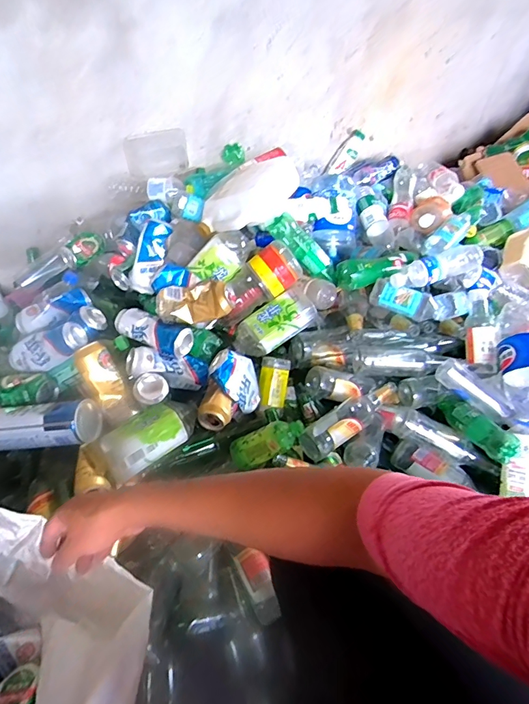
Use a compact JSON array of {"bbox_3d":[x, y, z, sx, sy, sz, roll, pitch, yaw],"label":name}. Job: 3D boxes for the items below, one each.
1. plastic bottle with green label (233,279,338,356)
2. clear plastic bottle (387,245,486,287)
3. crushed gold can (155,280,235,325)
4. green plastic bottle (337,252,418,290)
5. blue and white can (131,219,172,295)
[{"bbox_3d":[0.055,-0.087,0.964,0.256,0.071,0.103,-33,57,-7],"label":"plastic bottle with green label"},{"bbox_3d":[0.396,-0.195,0.968,0.228,0.061,0.069,-16,52,-17],"label":"clear plastic bottle"},{"bbox_3d":[-0.149,-0.108,0.867,0.143,0.067,0.094,-11,51,-13],"label":"crushed gold can"},{"bbox_3d":[0.263,-0.196,0.994,0.183,0.064,0.063,-16,50,4],"label":"green plastic bottle"},{"bbox_3d":[-0.253,-0.213,0.943,0.056,0.045,0.159,18,95,12],"label":"blue and white can"}]

